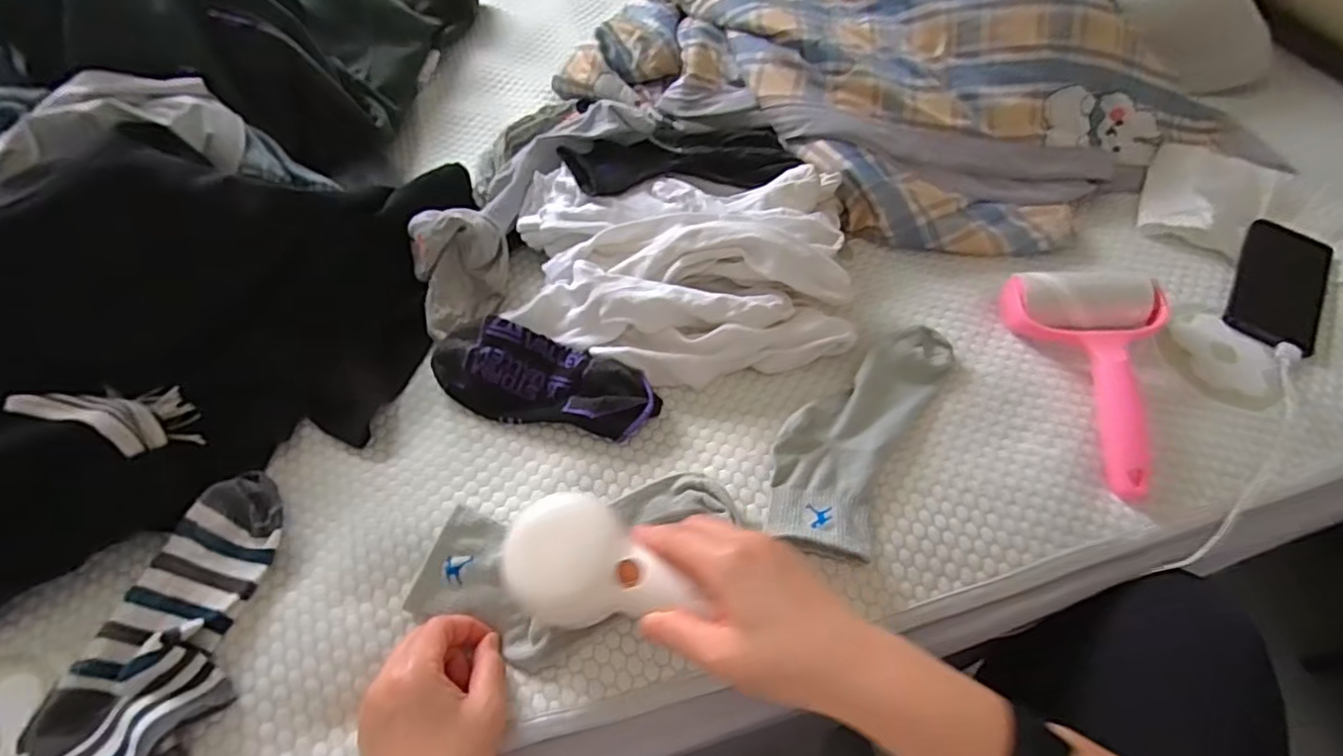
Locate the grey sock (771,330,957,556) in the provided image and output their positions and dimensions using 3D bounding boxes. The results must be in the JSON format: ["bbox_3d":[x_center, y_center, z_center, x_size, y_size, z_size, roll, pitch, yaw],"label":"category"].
[{"bbox_3d":[0.142,0.035,0.492,0.087,0.022,0.217,26,62,16],"label":"grey sock"}]

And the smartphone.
[{"bbox_3d":[0.554,-0.084,0.579,0.071,0.012,0.153,31,63,18],"label":"smartphone"}]

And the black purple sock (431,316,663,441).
[{"bbox_3d":[-0.100,0.000,0.508,0.179,0.030,0.071,11,59,7],"label":"black purple sock"}]

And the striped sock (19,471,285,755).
[{"bbox_3d":[-0.315,0.161,0.405,0.088,0.031,0.204,8,59,5],"label":"striped sock"}]

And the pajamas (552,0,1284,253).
[{"bbox_3d":[0.240,-0.329,0.664,0.683,0.121,0.367,29,63,17],"label":"pajamas"}]

